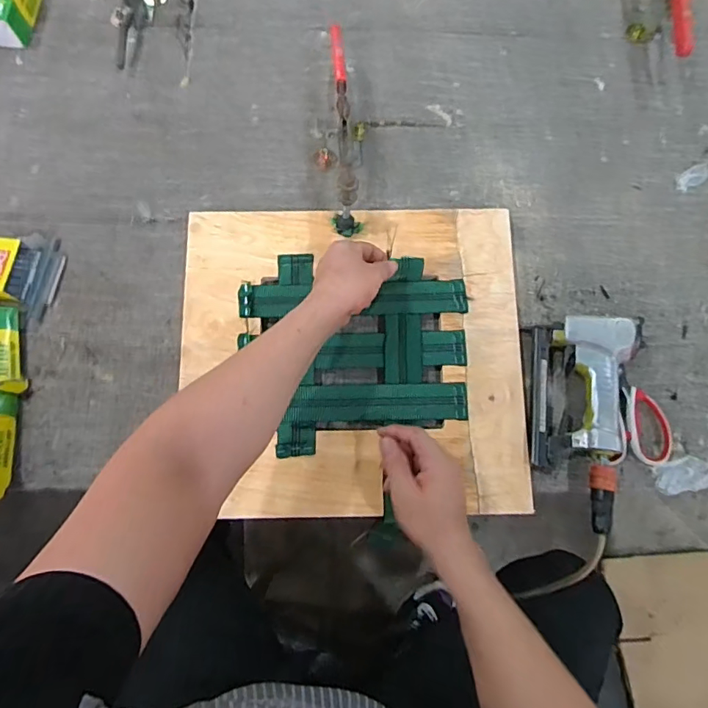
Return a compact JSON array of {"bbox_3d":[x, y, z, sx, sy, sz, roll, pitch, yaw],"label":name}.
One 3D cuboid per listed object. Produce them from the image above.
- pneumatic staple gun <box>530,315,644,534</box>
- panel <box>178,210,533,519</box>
[{"bbox_3d":[0.274,0.073,0.586,0.114,0.046,0.244,9,74,2],"label":"pneumatic staple gun"},{"bbox_3d":[-0.004,-0.004,0.624,0.426,0.017,0.397,0,73,0],"label":"panel"}]

